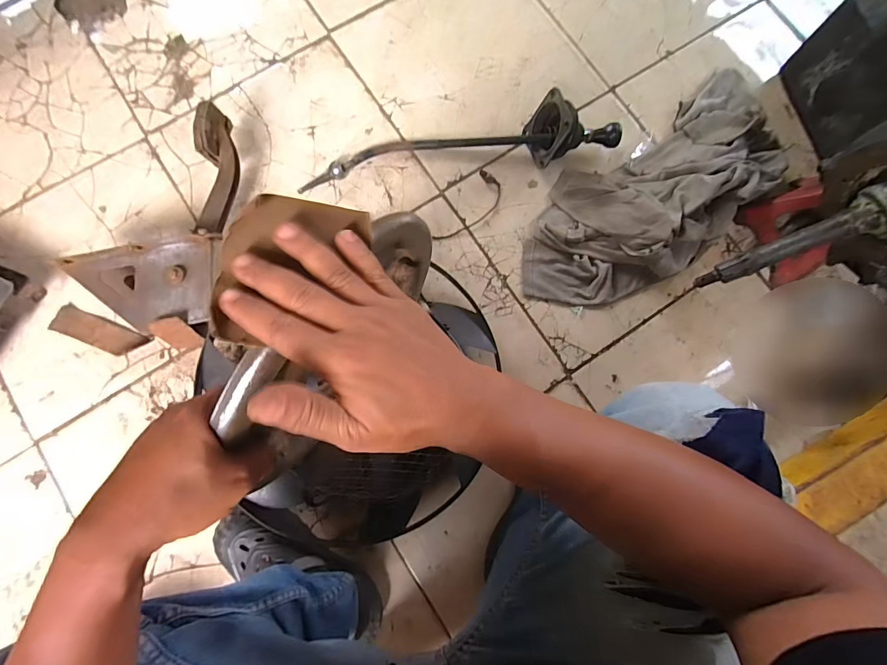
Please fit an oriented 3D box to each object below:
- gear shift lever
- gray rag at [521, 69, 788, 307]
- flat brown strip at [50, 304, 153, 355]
[{"bbox_3d":[0.030,-0.339,0.722,0.592,0.106,0.115,-12,84,-3],"label":"gear shift lever"},{"bbox_3d":[0.392,-0.250,0.732,0.569,0.079,0.267,-32,86,-5],"label":"gray rag"},{"bbox_3d":[-0.600,0.002,0.700,0.165,0.011,0.049,22,83,0],"label":"flat brown strip"}]

